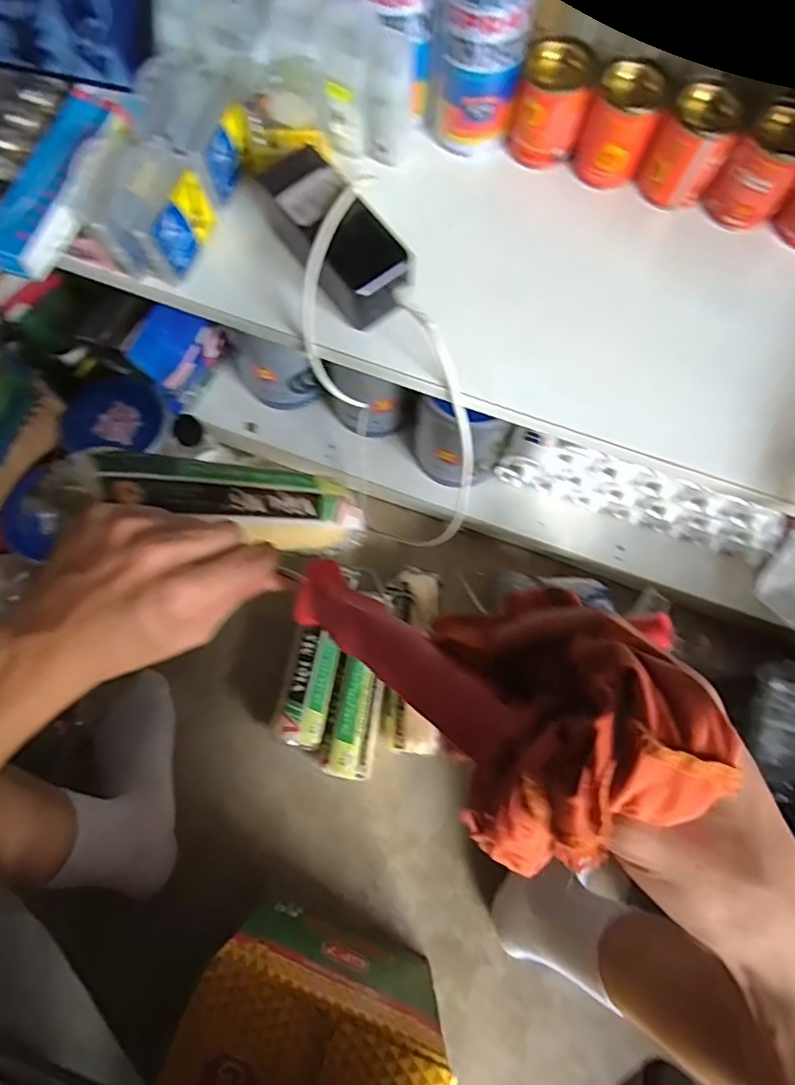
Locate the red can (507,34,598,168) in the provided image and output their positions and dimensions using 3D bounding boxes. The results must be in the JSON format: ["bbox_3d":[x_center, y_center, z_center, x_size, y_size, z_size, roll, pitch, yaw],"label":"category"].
[{"bbox_3d":[0.121,-0.348,0.456,0.050,0.072,0.047,-10,73,-5],"label":"red can"}]

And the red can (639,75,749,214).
[{"bbox_3d":[0.227,-0.305,0.444,0.052,0.070,0.050,1,73,-2],"label":"red can"}]

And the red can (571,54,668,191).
[{"bbox_3d":[0.174,-0.328,0.450,0.050,0.068,0.045,18,73,3],"label":"red can"}]

